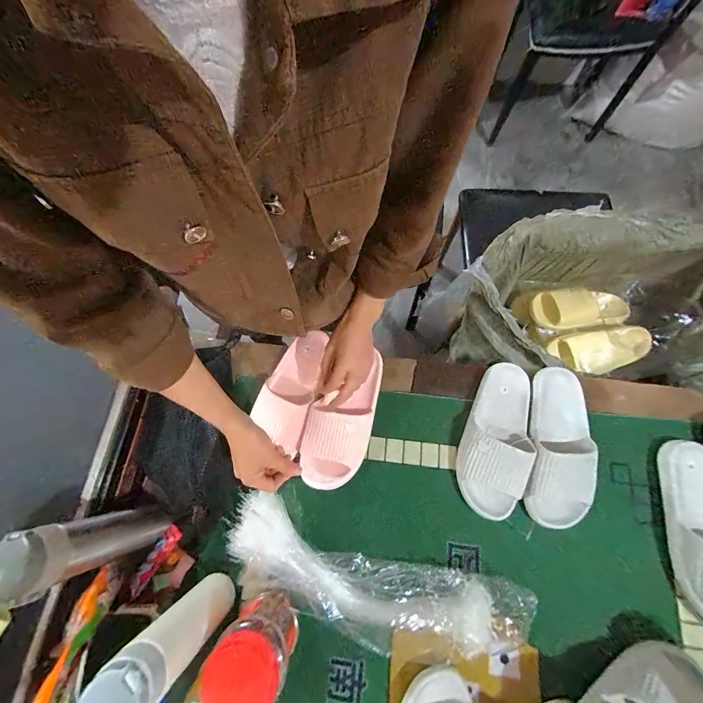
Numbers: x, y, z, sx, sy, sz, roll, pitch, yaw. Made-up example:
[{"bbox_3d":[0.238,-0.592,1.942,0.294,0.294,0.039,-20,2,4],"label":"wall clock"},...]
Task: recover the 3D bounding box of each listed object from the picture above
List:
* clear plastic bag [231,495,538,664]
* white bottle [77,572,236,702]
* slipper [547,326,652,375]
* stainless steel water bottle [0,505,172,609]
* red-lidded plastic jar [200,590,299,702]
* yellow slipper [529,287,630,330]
[{"bbox_3d":[0.026,0.345,0.460,0.462,0.057,0.143,16,75,6],"label":"clear plastic bag"},{"bbox_3d":[-0.214,0.347,0.379,0.071,0.227,0.064,-40,77,-9],"label":"white bottle"},{"bbox_3d":[0.588,-0.002,0.721,0.245,0.081,0.102,-7,74,-1],"label":"slipper"},{"bbox_3d":[-0.349,0.250,0.407,0.079,0.198,0.073,-20,75,-4],"label":"stainless steel water bottle"},{"bbox_3d":[-0.125,0.392,0.406,0.089,0.147,0.078,41,79,11],"label":"red-lidded plastic jar"},{"bbox_3d":[0.560,-0.106,0.744,0.242,0.060,0.102,-4,74,-14],"label":"yellow slipper"}]

